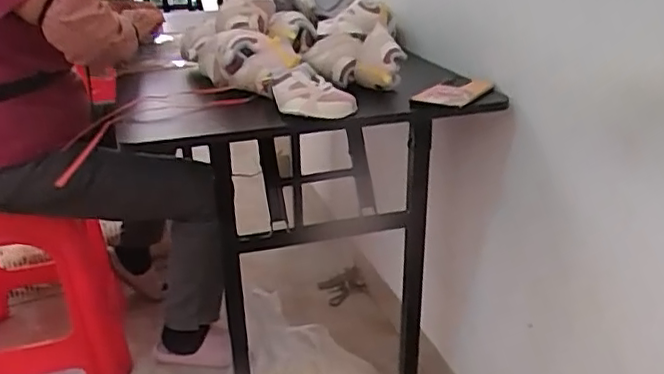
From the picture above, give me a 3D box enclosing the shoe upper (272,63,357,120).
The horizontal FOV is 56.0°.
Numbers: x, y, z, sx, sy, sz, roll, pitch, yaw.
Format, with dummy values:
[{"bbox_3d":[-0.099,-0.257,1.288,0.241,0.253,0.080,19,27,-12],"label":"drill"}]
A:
[{"bbox_3d":[-0.026,-0.138,0.916,0.120,0.055,0.073,-2,23,-2],"label":"shoe upper"}]

